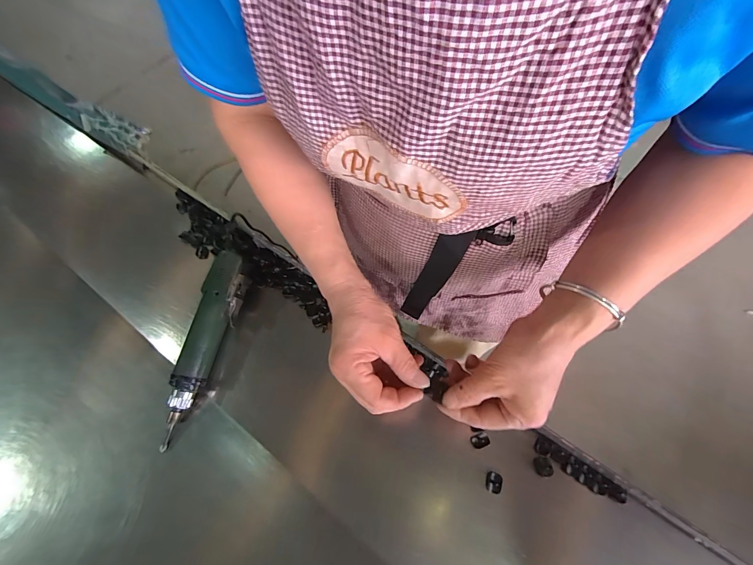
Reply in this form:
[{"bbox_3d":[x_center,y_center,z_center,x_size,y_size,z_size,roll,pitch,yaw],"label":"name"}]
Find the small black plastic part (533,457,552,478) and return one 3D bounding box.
[{"bbox_3d":[0.183,0.203,0.369,0.016,0.014,0.019,-1,64,3],"label":"small black plastic part"}]

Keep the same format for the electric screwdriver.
[{"bbox_3d":[-0.217,0.079,0.426,0.055,0.051,0.241,9,65,7],"label":"electric screwdriver"}]

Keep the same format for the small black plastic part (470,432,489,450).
[{"bbox_3d":[0.118,0.180,0.381,0.019,0.006,0.016,-28,66,-10],"label":"small black plastic part"}]

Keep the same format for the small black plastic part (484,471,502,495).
[{"bbox_3d":[0.126,0.216,0.361,0.015,0.012,0.020,22,68,13],"label":"small black plastic part"}]

